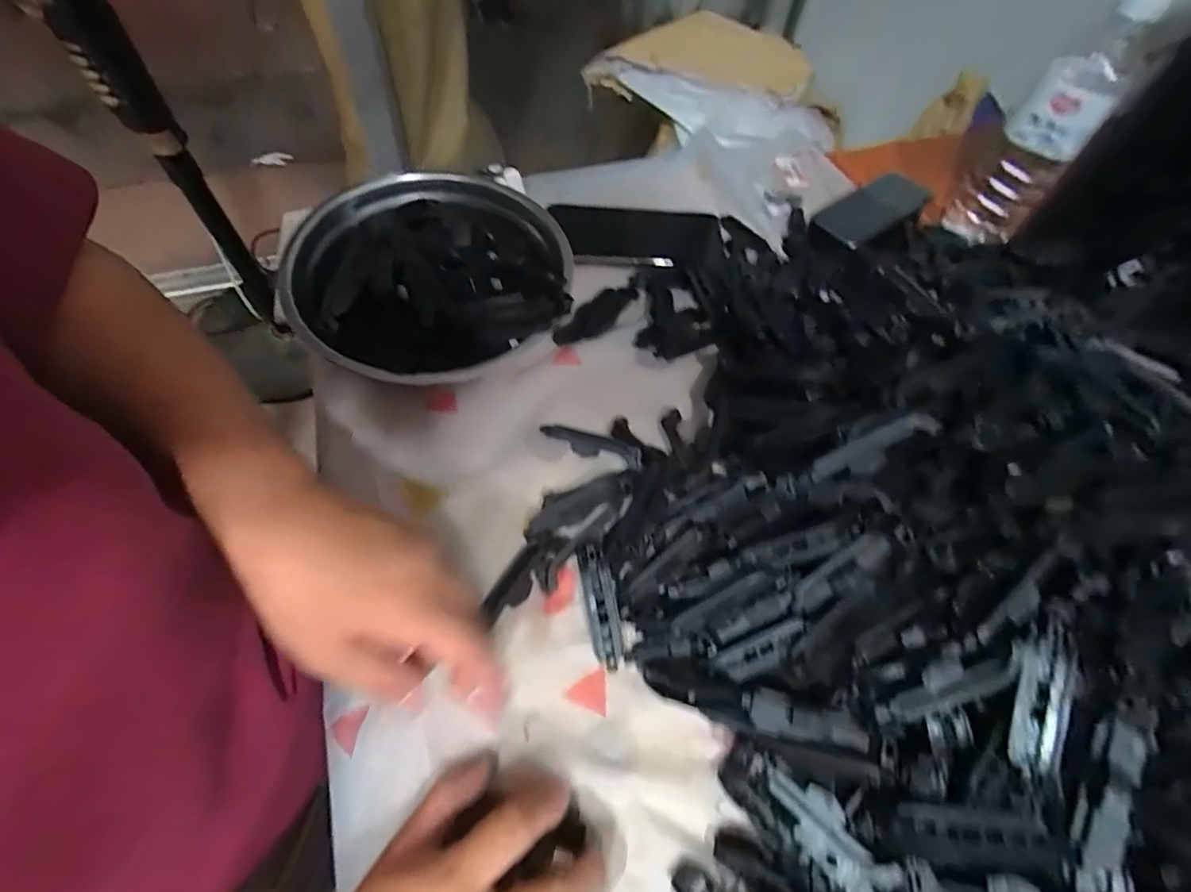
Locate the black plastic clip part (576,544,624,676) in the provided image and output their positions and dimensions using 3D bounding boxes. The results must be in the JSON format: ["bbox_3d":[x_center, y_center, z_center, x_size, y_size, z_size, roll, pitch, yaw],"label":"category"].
[{"bbox_3d":[0.004,0.098,0.338,0.018,0.006,0.073,-11,75,-5],"label":"black plastic clip part"}]

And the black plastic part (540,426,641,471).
[{"bbox_3d":[-0.003,-0.002,0.403,0.076,0.007,0.019,20,60,8],"label":"black plastic part"}]

